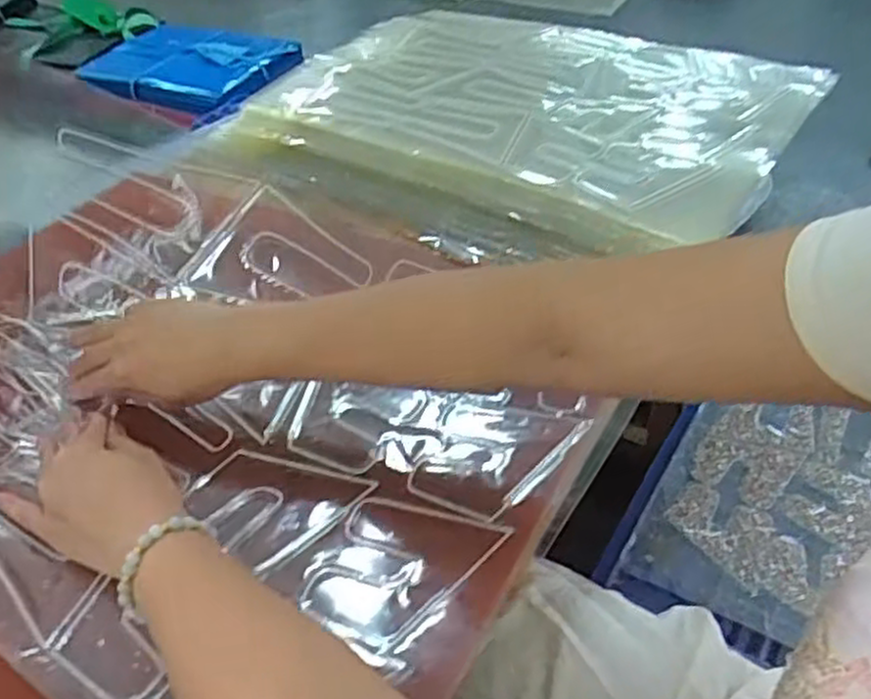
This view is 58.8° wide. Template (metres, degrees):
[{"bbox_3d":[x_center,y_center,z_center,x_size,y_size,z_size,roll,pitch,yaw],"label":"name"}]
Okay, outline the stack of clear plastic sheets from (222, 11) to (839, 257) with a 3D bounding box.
[{"bbox_3d":[0.102,-0.282,0.919,0.591,0.061,0.470,20,48,26],"label":"stack of clear plastic sheets"}]

